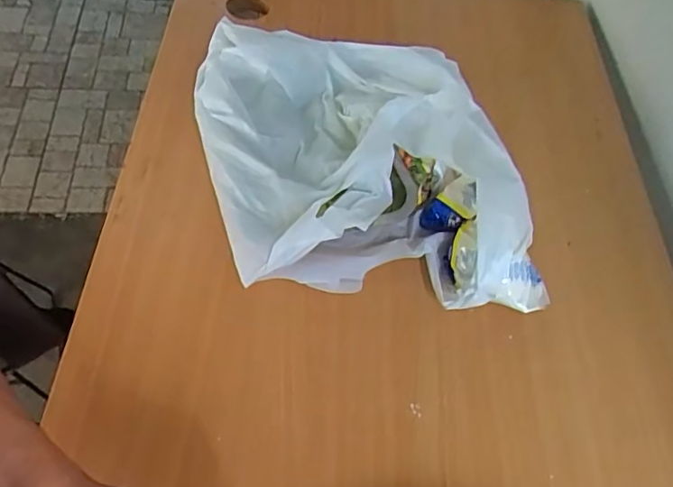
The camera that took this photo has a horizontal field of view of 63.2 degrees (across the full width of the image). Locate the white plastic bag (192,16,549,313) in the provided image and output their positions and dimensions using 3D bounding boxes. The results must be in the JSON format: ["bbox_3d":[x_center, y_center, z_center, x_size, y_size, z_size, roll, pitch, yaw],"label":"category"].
[{"bbox_3d":[0.019,-0.091,0.568,0.282,0.054,0.366,-9,60,-13],"label":"white plastic bag"}]

